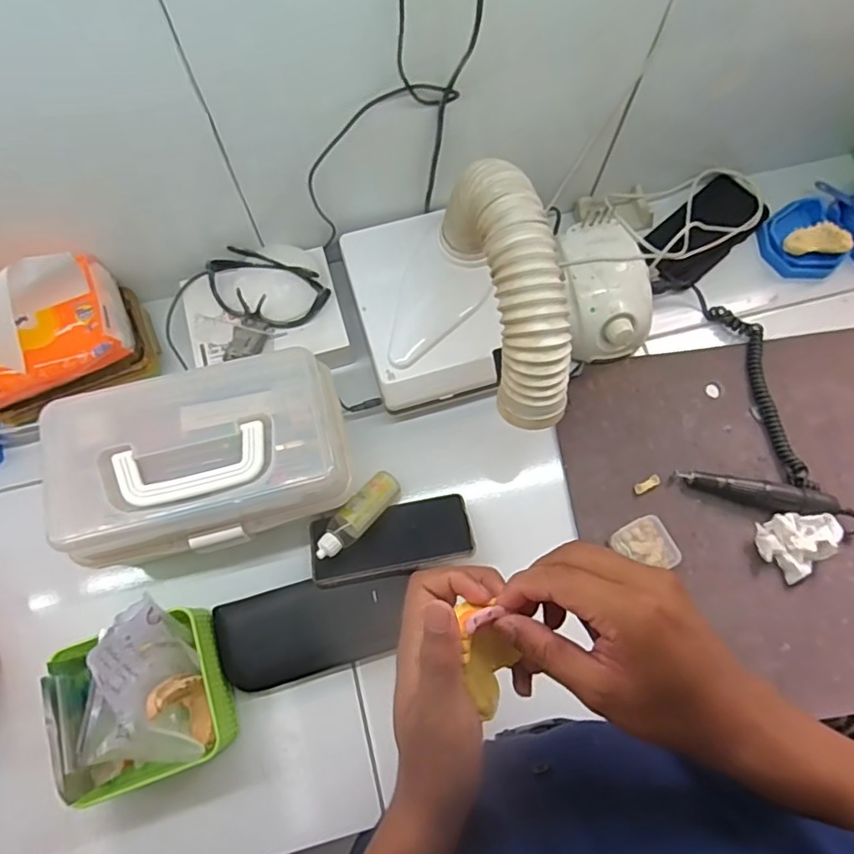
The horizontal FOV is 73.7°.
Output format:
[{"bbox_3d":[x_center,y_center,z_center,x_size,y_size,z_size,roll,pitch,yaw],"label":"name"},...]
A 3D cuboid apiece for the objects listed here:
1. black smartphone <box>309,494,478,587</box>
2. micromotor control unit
[{"bbox_3d":[-0.036,0.112,0.571,0.160,0.014,0.066,-10,72,-4],"label":"black smartphone"},{"bbox_3d":[0.195,-0.152,0.641,0.106,0.074,0.142,-6,72,-3],"label":"micromotor control unit"}]

